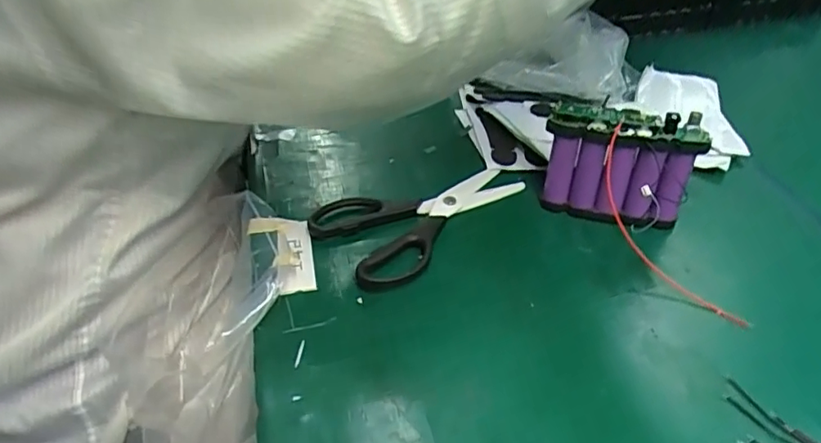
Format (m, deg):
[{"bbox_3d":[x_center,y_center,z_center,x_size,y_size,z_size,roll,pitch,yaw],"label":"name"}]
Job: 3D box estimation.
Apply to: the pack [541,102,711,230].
[{"bbox_3d":[0.164,-0.043,0.460,0.111,0.091,0.029,11,40,12],"label":"pack"}]

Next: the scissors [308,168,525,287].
[{"bbox_3d":[0.011,-0.013,0.483,0.180,0.013,0.107,-29,48,-32],"label":"scissors"}]

